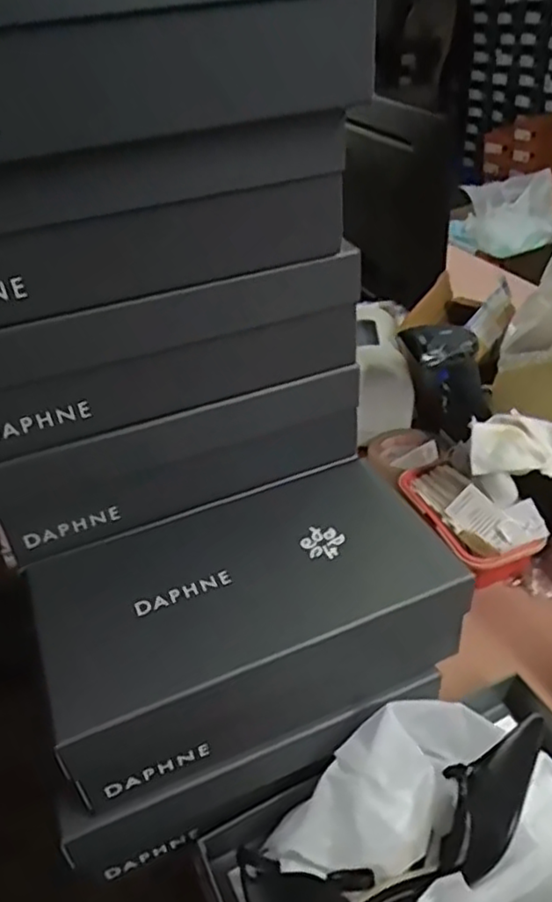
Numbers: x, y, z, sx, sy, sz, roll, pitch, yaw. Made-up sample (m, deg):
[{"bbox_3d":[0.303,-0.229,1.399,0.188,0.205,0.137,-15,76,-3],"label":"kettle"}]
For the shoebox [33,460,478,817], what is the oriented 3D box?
[{"bbox_3d":[-0.025,0.124,0.527,0.298,0.095,0.168,-19,40,-16],"label":"shoebox"}]

